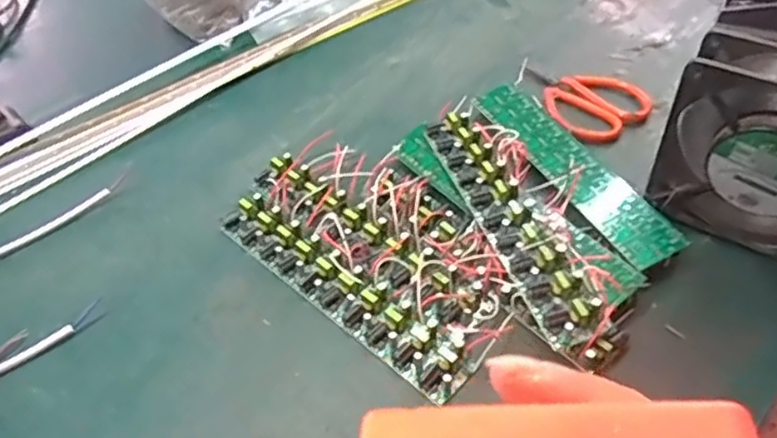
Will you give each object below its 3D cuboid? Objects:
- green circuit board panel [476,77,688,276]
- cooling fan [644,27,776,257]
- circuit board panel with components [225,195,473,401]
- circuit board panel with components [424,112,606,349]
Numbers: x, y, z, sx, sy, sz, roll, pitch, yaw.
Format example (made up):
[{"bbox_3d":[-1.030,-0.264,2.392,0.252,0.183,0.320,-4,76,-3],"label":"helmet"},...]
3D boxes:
[{"bbox_3d":[0.129,-0.041,0.481,0.041,0.009,0.206,-28,49,-7],"label":"green circuit board panel"},{"bbox_3d":[0.233,-0.038,0.407,0.120,0.126,0.039,24,52,25],"label":"cooling fan"},{"bbox_3d":[-0.034,0.041,0.425,0.204,0.018,0.035,33,56,30],"label":"circuit board panel with components"},{"bbox_3d":[0.076,-0.007,0.434,0.042,0.015,0.201,-27,49,1],"label":"circuit board panel with components"}]

